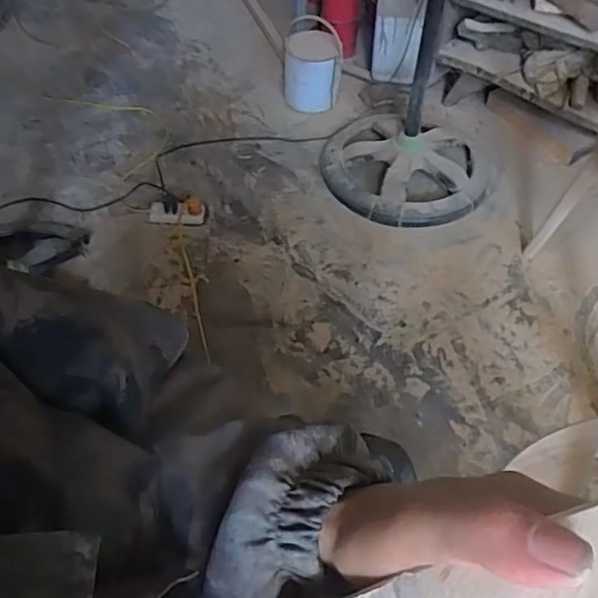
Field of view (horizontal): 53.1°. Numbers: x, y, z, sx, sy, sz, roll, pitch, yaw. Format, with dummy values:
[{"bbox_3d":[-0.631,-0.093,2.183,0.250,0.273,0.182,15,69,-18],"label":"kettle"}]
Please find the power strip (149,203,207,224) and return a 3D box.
[{"bbox_3d":[-0.324,-0.227,1.596,0.157,0.038,0.055,1,52,-1],"label":"power strip"}]

